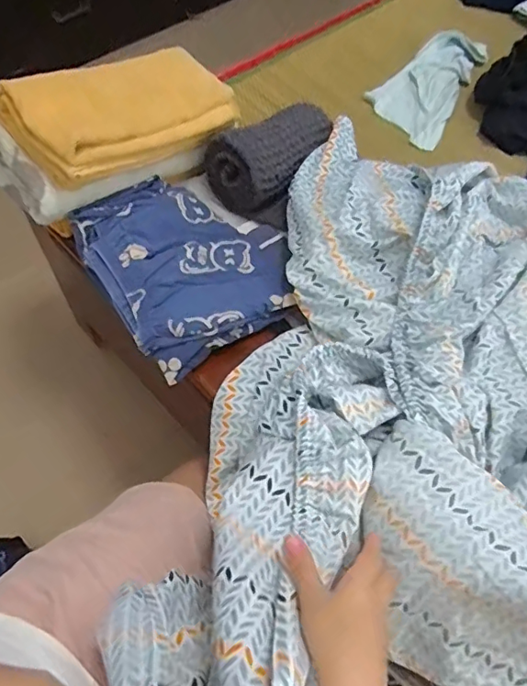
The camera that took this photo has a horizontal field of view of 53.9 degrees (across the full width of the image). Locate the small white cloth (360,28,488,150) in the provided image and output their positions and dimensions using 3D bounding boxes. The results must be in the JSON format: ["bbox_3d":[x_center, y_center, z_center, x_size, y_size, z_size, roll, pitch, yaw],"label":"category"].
[{"bbox_3d":[0.313,-0.510,1.008,0.161,0.033,0.332,27,62,13],"label":"small white cloth"}]

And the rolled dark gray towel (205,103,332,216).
[{"bbox_3d":[0.016,-0.285,0.777,0.188,0.095,0.117,-40,69,-22],"label":"rolled dark gray towel"}]

